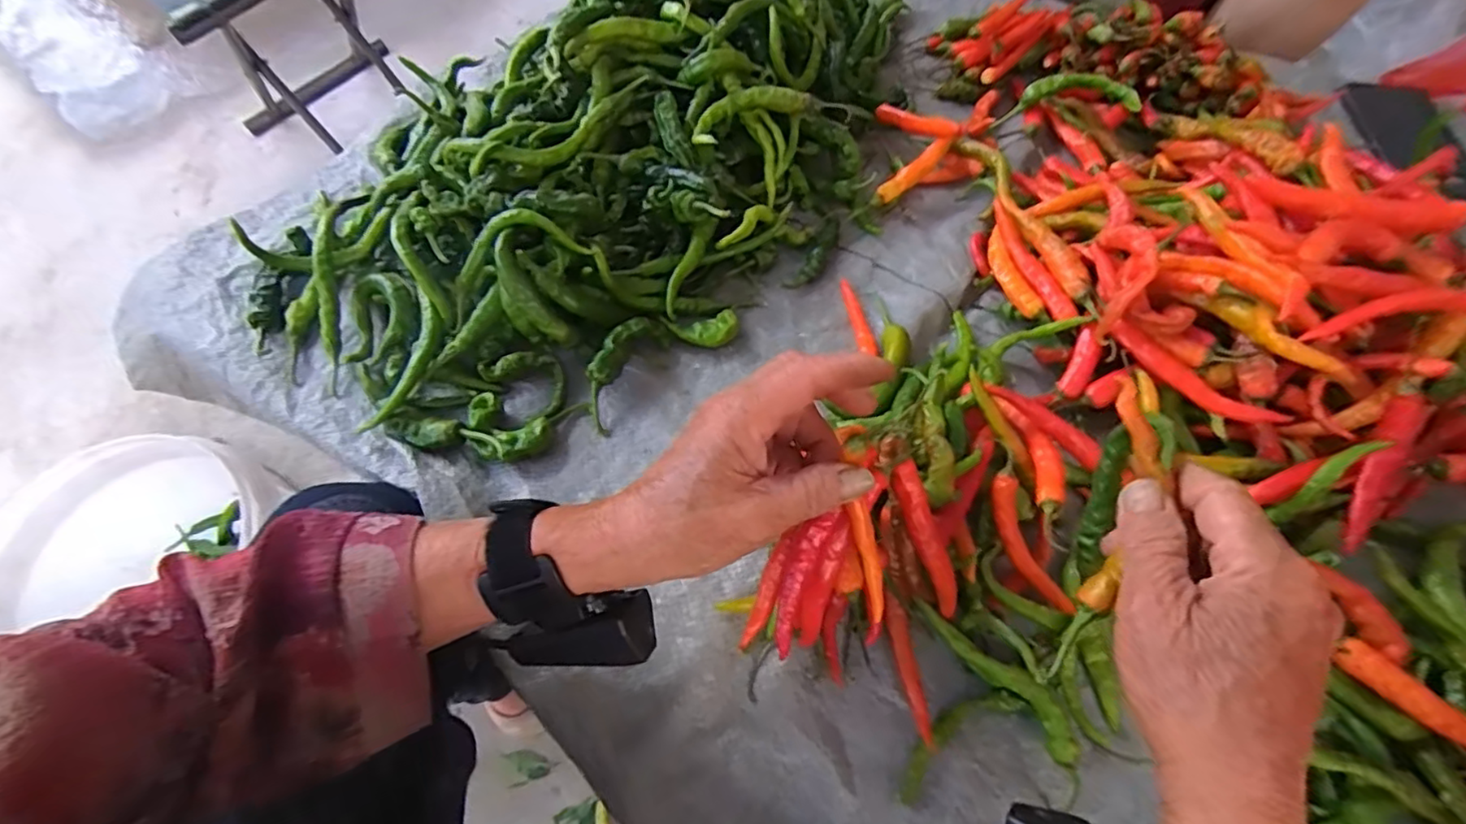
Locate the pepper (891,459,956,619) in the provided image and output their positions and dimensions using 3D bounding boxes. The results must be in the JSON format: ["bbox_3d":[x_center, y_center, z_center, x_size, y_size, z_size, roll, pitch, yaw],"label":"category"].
[{"bbox_3d":[0.102,0.070,0.328,0.014,0.010,0.096,-25,106,-8],"label":"pepper"}]

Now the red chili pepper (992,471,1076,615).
[{"bbox_3d":[0.166,0.076,0.355,0.018,0.011,0.081,-21,80,-6],"label":"red chili pepper"}]

